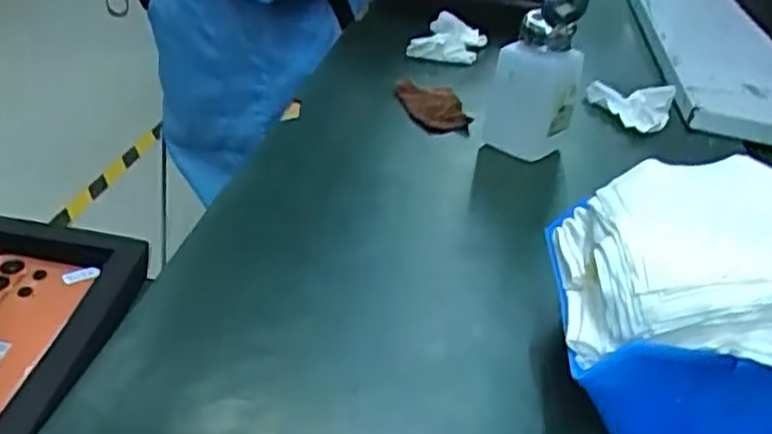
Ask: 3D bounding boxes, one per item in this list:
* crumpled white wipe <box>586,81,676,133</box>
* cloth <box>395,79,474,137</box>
[{"bbox_3d":[0.215,-0.101,0.666,0.073,0.020,0.068,17,33,11],"label":"crumpled white wipe"},{"bbox_3d":[0.036,-0.097,0.638,0.042,0.016,0.097,-4,35,-21],"label":"cloth"}]

